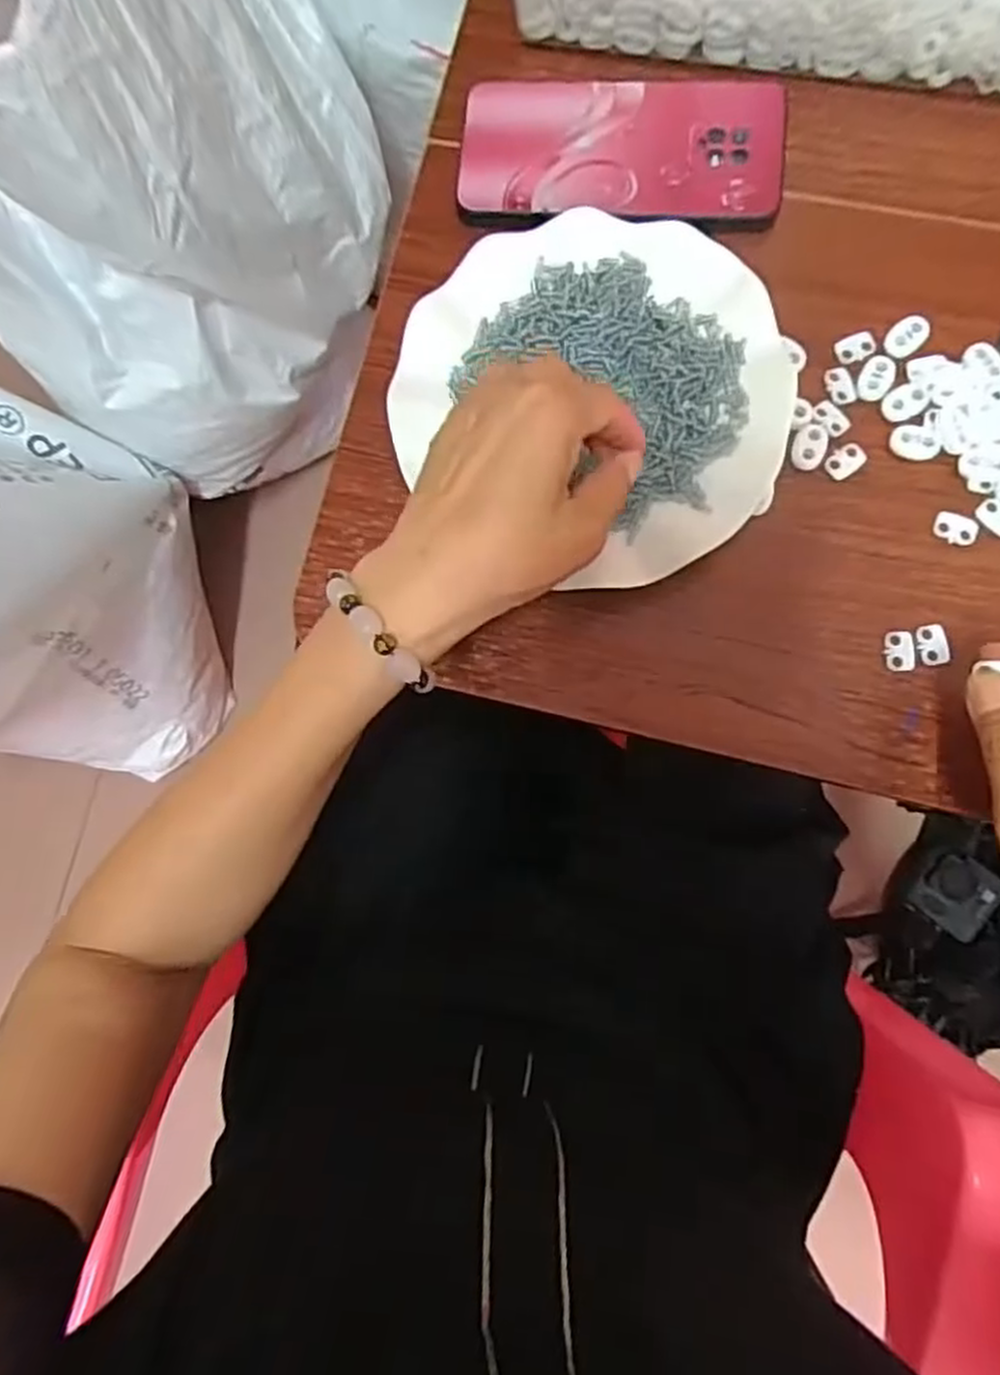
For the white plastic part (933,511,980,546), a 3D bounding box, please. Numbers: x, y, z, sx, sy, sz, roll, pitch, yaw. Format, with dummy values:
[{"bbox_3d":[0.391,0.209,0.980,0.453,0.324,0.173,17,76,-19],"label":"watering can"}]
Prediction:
[{"bbox_3d":[0.216,-0.075,0.358,0.019,0.004,0.014,18,85,7],"label":"white plastic part"}]

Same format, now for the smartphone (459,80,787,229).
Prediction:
[{"bbox_3d":[0.062,-0.275,0.390,0.161,0.007,0.080,2,83,6],"label":"smartphone"}]

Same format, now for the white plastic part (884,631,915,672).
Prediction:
[{"bbox_3d":[0.186,-0.017,0.352,0.013,0.004,0.019,1,83,6],"label":"white plastic part"}]

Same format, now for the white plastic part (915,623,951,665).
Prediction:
[{"bbox_3d":[0.201,-0.020,0.352,0.013,0.004,0.019,-3,83,5],"label":"white plastic part"}]

